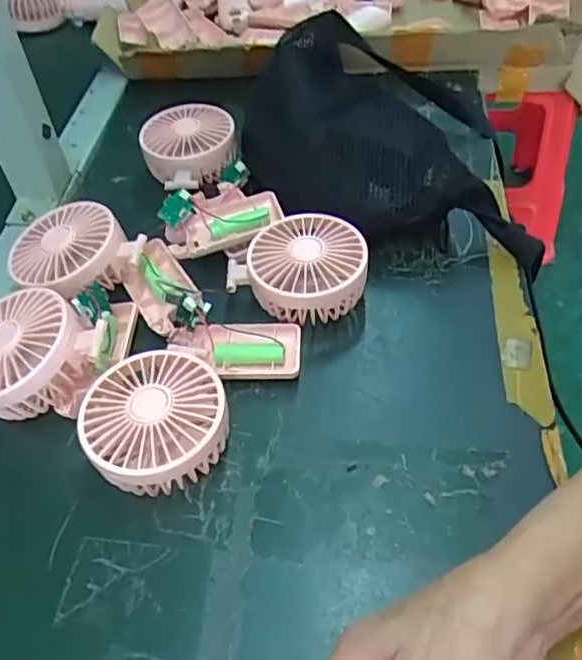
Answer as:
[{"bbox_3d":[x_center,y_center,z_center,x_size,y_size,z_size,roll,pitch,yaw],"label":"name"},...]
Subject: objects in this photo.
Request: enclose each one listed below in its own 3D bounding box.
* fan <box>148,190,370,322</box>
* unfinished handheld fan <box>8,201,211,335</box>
[{"bbox_3d":[0.009,-0.045,0.449,0.095,0.046,0.082,23,55,22],"label":"fan"},{"bbox_3d":[-0.130,-0.048,0.455,0.163,0.047,0.086,9,51,12],"label":"unfinished handheld fan"}]

